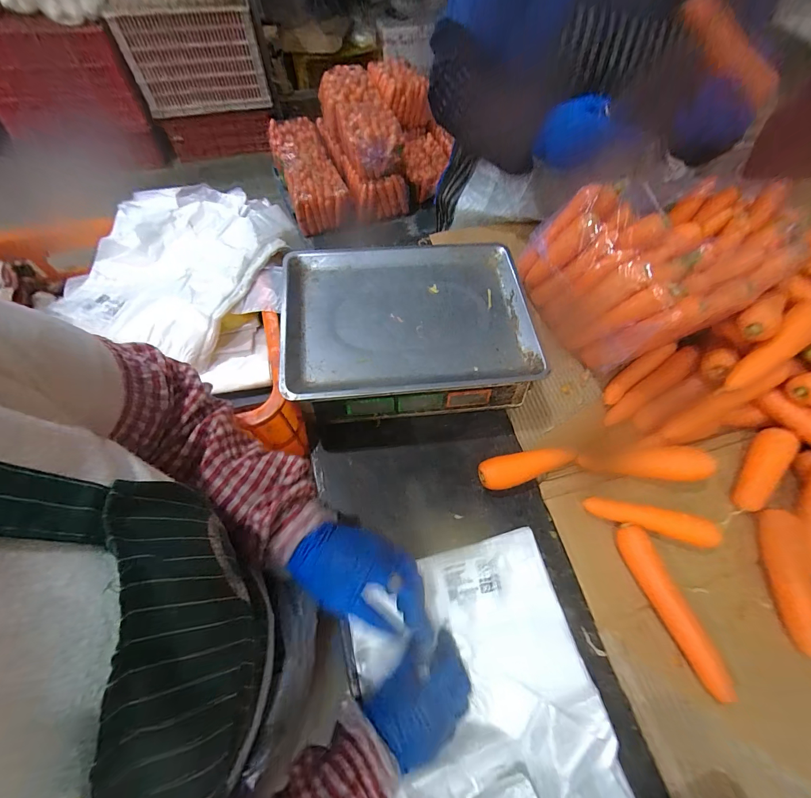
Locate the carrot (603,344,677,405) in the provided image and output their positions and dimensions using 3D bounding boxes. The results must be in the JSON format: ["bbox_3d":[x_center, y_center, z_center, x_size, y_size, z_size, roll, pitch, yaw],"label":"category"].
[{"bbox_3d":[0.359,-0.042,0.533,0.144,0.030,0.026,-33,70,-18],"label":"carrot"}]

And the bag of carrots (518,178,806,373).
[{"bbox_3d":[0.385,-0.213,0.534,0.306,0.169,0.262,-24,67,-14],"label":"bag of carrots"}]

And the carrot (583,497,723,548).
[{"bbox_3d":[0.302,0.152,0.427,0.149,0.035,0.031,13,64,4],"label":"carrot"}]

